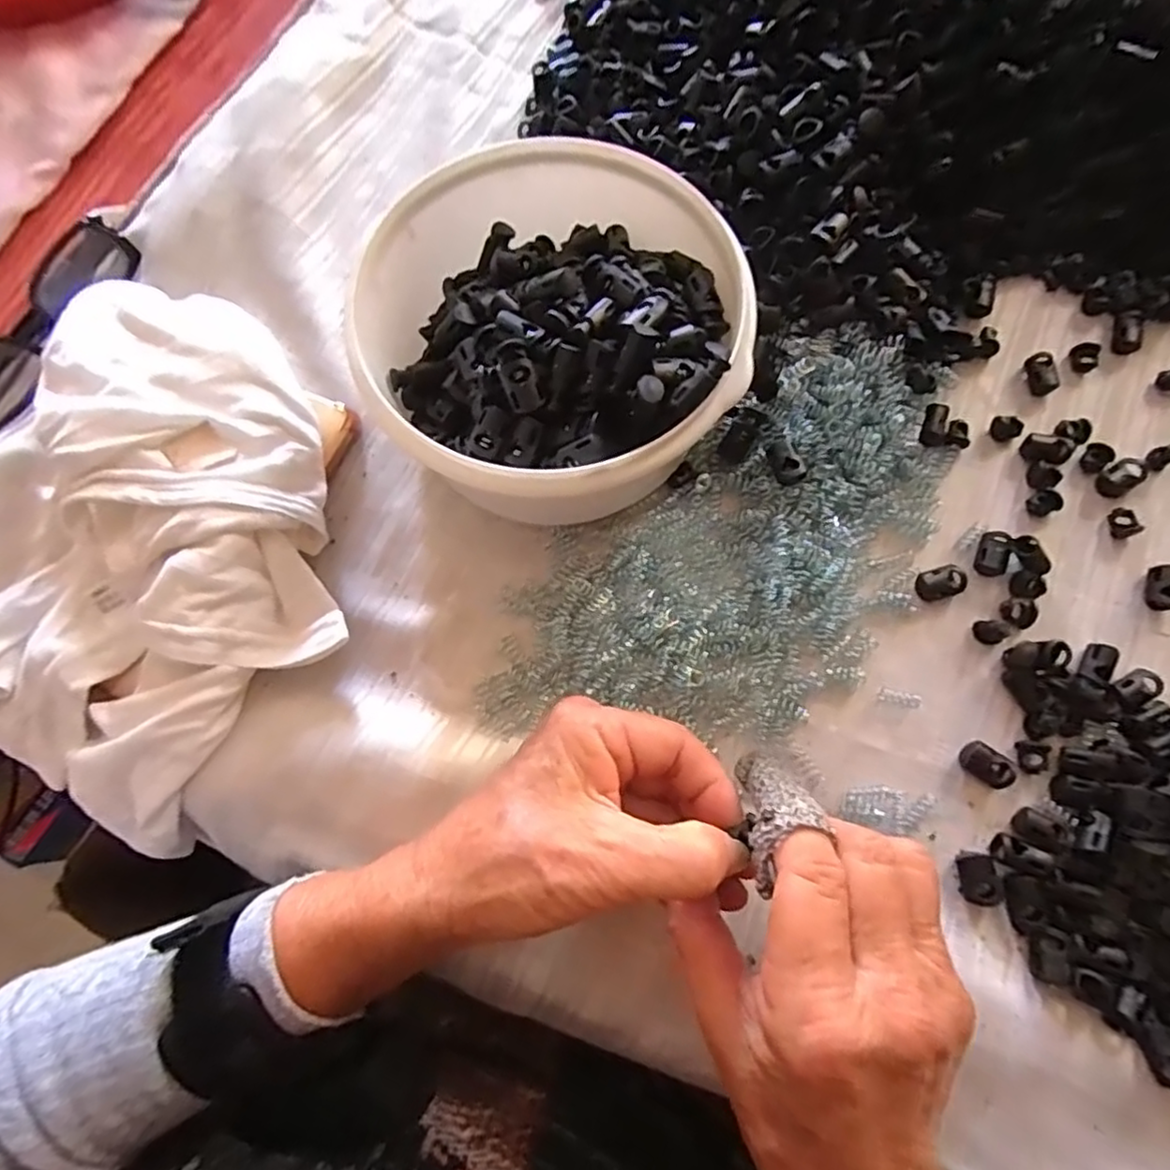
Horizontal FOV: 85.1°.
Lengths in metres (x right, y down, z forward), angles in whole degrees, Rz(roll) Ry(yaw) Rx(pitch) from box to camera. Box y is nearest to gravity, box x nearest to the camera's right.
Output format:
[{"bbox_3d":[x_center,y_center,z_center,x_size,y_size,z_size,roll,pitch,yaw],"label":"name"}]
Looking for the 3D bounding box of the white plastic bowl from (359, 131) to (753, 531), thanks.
[{"bbox_3d":[-0.010,-0.113,0.284,0.163,0.079,0.159,0,74,0],"label":"white plastic bowl"}]

